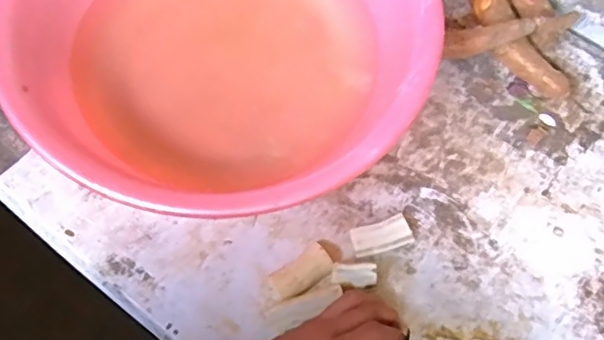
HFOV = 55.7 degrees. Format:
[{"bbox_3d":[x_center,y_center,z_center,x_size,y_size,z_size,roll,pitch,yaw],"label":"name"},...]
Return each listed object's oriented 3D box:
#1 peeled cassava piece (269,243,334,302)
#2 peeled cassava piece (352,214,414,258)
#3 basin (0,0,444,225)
[{"bbox_3d":[-0.001,0.099,0.538,0.061,0.020,0.030,-34,68,-17],"label":"peeled cassava piece"},{"bbox_3d":[0.077,0.065,0.557,0.058,0.014,0.029,-16,64,-9],"label":"peeled cassava piece"},{"bbox_3d":[-0.077,-0.138,0.593,0.400,0.134,0.391,0,63,-1],"label":"basin"}]

